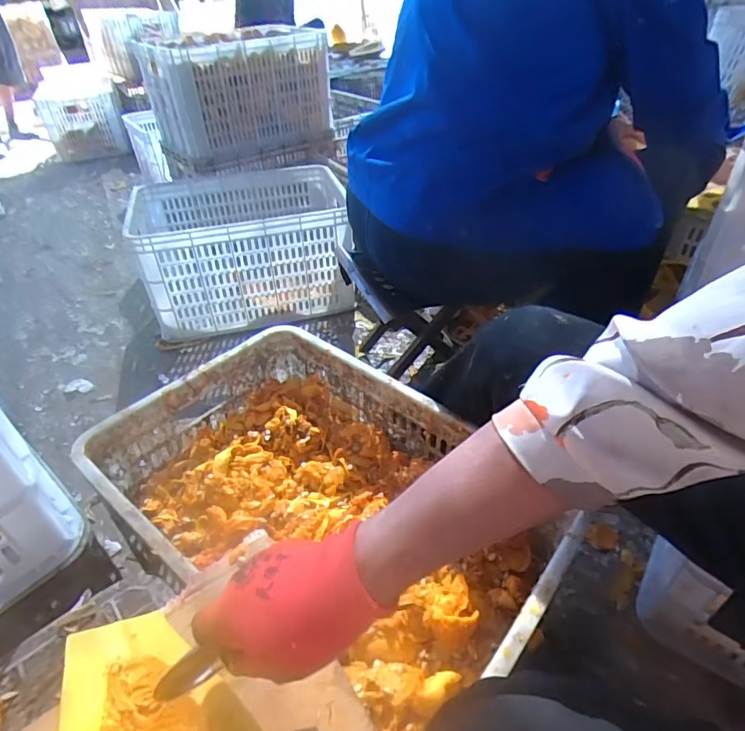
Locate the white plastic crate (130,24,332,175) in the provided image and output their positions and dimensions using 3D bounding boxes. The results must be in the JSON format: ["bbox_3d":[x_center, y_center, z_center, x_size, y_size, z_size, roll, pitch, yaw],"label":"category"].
[{"bbox_3d":[-0.382,-0.801,1.468,0.508,0.328,0.287,-28,46,-27],"label":"white plastic crate"}]

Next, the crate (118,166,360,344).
[{"bbox_3d":[-0.315,-0.314,1.275,0.496,0.261,0.383,-12,41,-11],"label":"crate"}]

